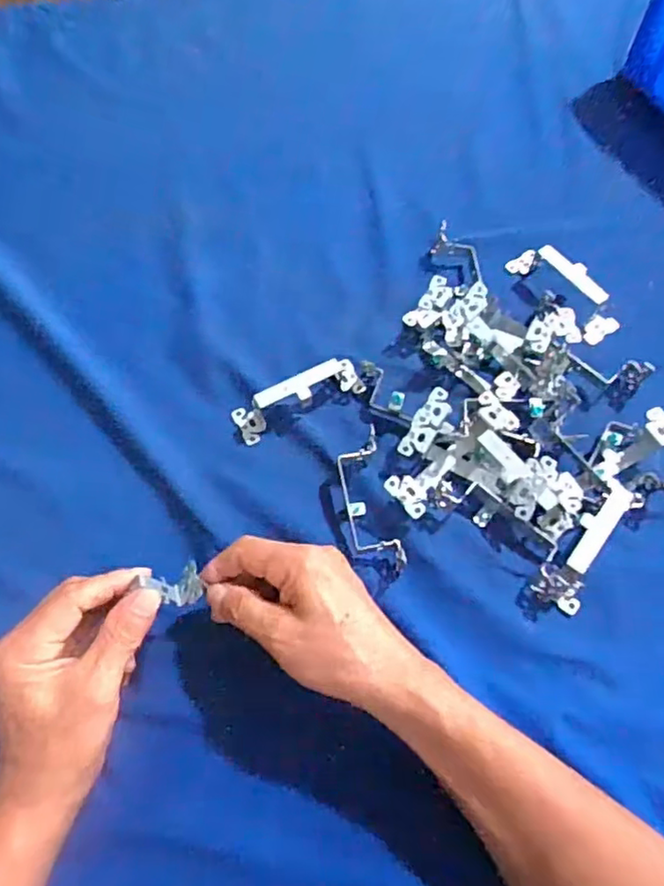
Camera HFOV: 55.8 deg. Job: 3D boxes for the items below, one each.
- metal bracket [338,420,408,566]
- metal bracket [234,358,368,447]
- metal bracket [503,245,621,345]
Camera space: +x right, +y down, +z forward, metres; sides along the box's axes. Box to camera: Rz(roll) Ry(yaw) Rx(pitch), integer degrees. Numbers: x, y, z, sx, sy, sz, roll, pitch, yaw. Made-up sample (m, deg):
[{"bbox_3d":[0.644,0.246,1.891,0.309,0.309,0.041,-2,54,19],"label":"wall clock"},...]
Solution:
[{"bbox_3d":[0.026,0.039,0.451,0.034,0.021,0.099,-9,64,-7],"label":"metal bracket"},{"bbox_3d":[-0.026,-0.039,0.489,0.103,0.032,0.032,-26,67,-13],"label":"metal bracket"},{"bbox_3d":[0.199,-0.133,0.531,0.028,0.041,0.105,-32,68,-15],"label":"metal bracket"}]

